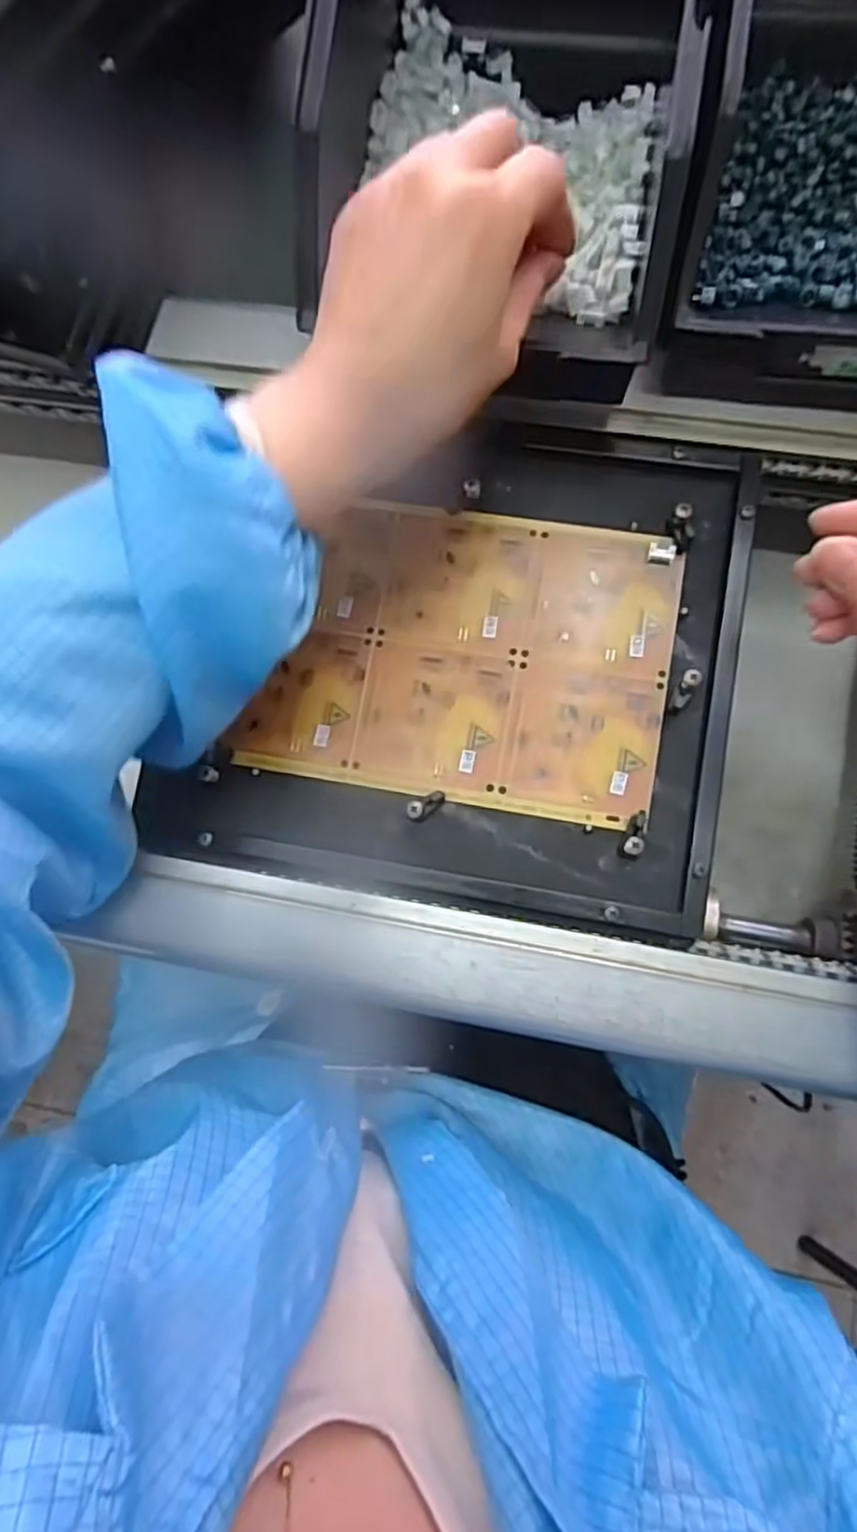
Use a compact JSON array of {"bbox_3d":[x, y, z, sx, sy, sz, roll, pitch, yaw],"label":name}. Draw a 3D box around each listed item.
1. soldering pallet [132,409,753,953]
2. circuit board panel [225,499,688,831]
[{"bbox_3d":[0.015,-0.054,0.354,0.250,0.014,0.229,9,84,7],"label":"soldering pallet"},{"bbox_3d":[0.018,-0.054,0.356,0.189,0.004,0.139,10,84,7],"label":"circuit board panel"}]

